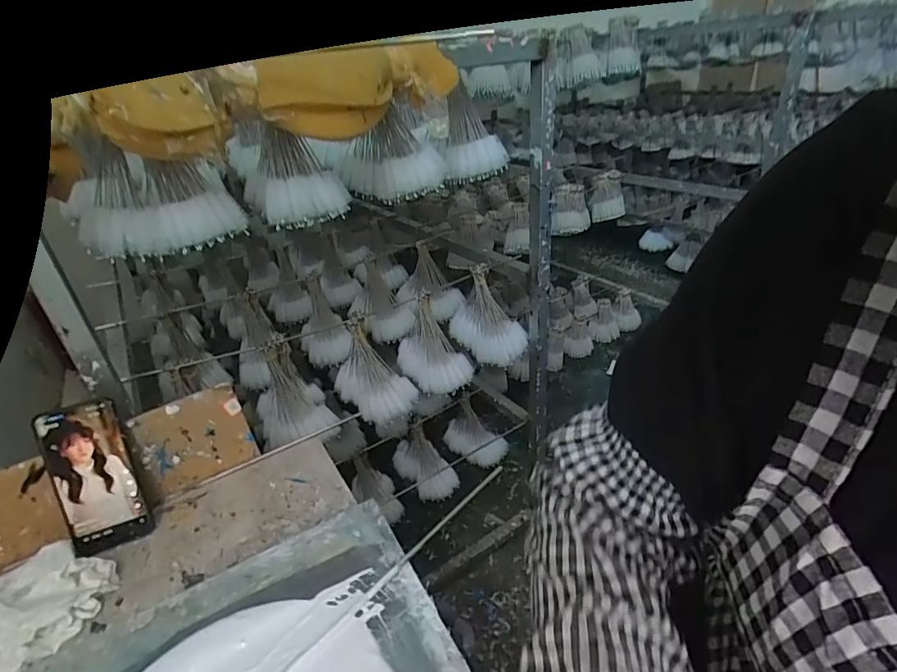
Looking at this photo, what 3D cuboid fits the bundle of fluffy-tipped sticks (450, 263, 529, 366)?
[{"bbox_3d":[0.082,-0.058,1.061,0.097,0.202,0.203,-22,36,-26],"label":"bundle of fluffy-tipped sticks"}]

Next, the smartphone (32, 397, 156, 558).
[{"bbox_3d":[-0.387,0.153,0.523,0.076,0.161,0.016,-15,7,-19],"label":"smartphone"}]

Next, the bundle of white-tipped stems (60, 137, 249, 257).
[{"bbox_3d":[-0.363,-0.165,0.578,0.187,0.117,0.064,-6,32,-2],"label":"bundle of white-tipped stems"}]

